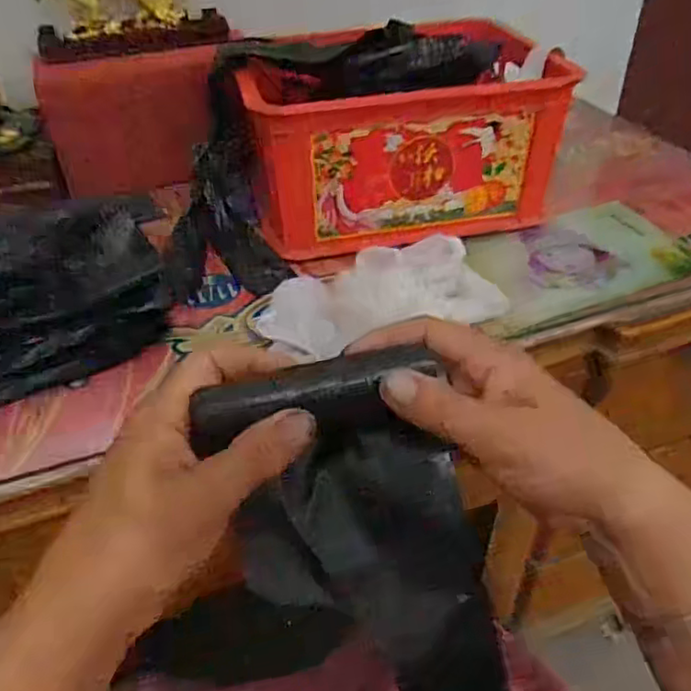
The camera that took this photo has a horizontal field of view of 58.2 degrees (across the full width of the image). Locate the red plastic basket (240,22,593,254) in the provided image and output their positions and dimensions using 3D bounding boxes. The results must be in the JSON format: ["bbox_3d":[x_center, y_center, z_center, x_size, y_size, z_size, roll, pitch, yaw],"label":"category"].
[{"bbox_3d":[0.051,-0.210,0.624,0.293,0.186,0.163,-10,40,-9],"label":"red plastic basket"}]

